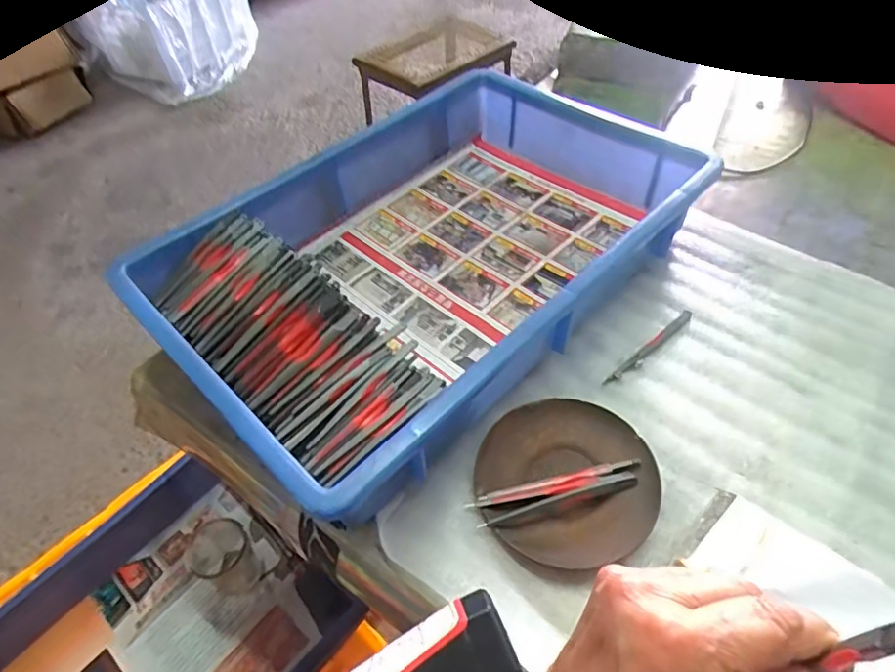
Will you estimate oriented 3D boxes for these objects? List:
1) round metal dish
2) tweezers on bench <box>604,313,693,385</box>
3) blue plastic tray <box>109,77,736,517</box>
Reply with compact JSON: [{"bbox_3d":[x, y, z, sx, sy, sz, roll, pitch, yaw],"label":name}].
[{"bbox_3d":[0.078,0.093,0.362,0.111,0.013,0.109,-2,49,2],"label":"round metal dish"},{"bbox_3d":[0.161,0.008,0.435,0.105,0.004,0.009,-34,55,-23],"label":"tweezers on bench"},{"bbox_3d":[-0.009,-0.073,0.468,0.275,0.078,0.427,36,60,29],"label":"blue plastic tray"}]

